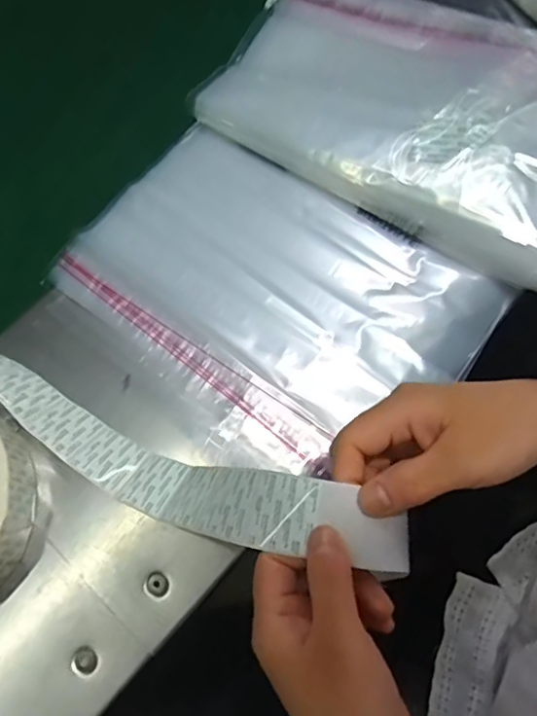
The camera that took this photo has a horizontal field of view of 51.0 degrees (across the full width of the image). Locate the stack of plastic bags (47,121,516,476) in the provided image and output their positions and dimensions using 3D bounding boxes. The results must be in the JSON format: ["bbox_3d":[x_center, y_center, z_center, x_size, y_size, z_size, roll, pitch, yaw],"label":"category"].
[{"bbox_3d":[0.004,-0.057,0.424,0.290,0.015,0.189,36,75,13],"label":"stack of plastic bags"}]

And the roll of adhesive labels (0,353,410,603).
[{"bbox_3d":[-0.116,0.083,0.340,0.381,0.073,0.170,2,70,11],"label":"roll of adhesive labels"}]

